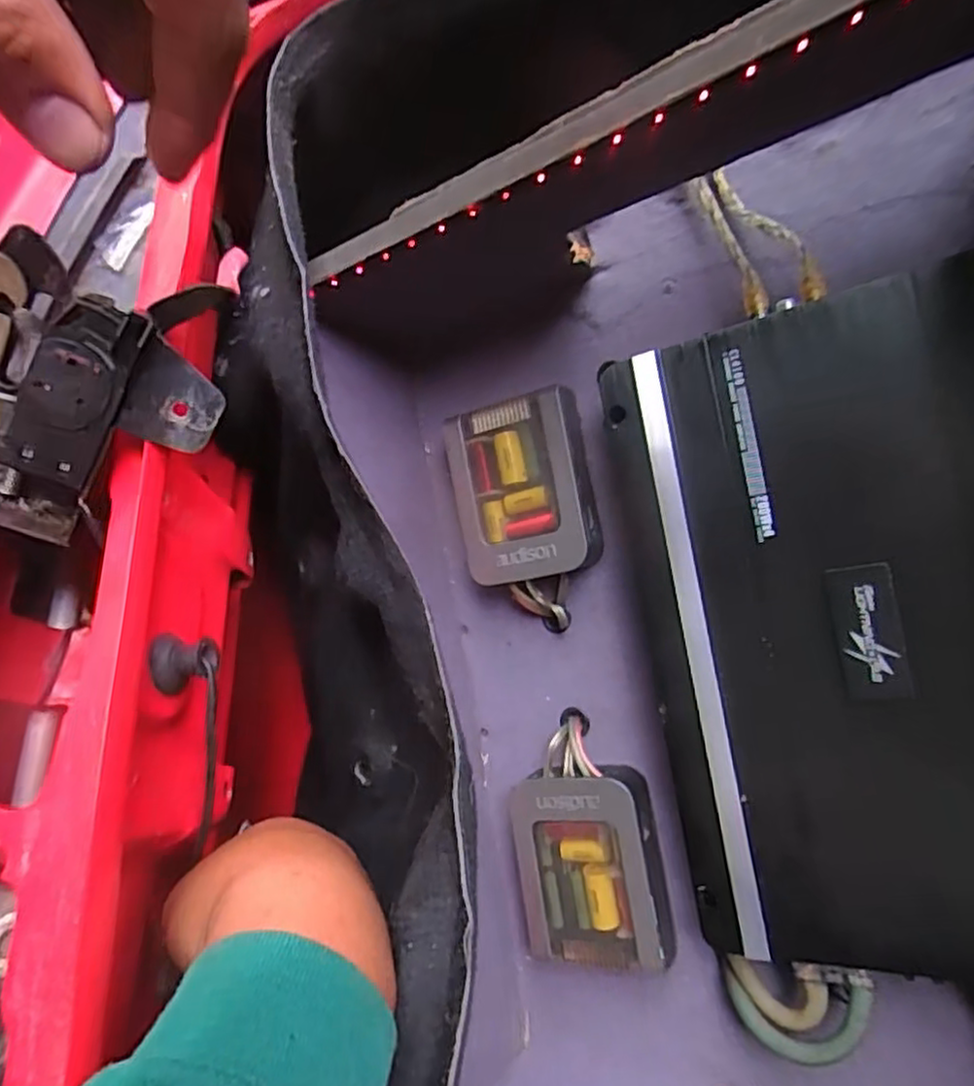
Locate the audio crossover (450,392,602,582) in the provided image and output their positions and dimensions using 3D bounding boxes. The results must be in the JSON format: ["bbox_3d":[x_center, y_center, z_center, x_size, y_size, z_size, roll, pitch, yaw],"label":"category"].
[{"bbox_3d":[0.024,-0.035,0.479,0.094,0.032,0.122,-11,84,24],"label":"audio crossover"}]

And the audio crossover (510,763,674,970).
[{"bbox_3d":[0.072,0.216,0.465,0.085,0.044,0.126,-12,88,28],"label":"audio crossover"}]

